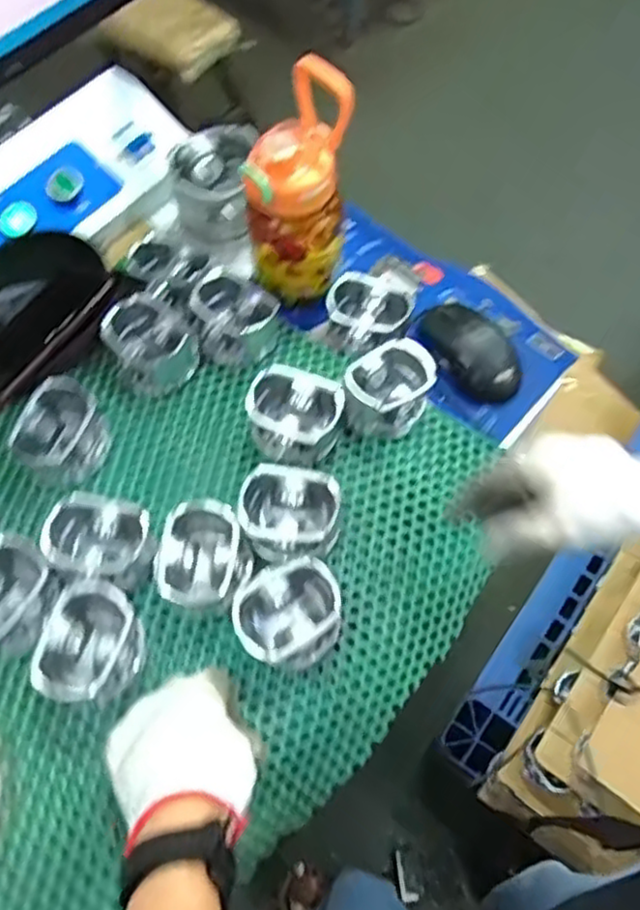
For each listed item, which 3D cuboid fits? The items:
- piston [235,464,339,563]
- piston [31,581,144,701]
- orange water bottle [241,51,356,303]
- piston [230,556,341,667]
[{"bbox_3d":[-0.024,0.048,0.549,0.072,0.053,0.064,9,65,6],"label":"piston"},{"bbox_3d":[-0.160,0.131,0.497,0.060,0.042,0.076,1,64,2],"label":"piston"},{"bbox_3d":[-0.023,-0.219,0.610,0.078,0.179,0.082,19,66,10],"label":"orange water bottle"},{"bbox_3d":[-0.022,0.118,0.515,0.075,0.045,0.063,-21,66,-9],"label":"piston"}]

